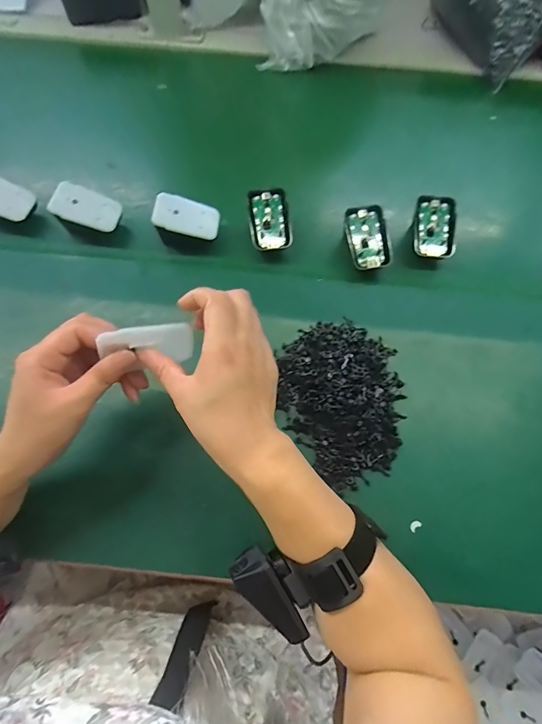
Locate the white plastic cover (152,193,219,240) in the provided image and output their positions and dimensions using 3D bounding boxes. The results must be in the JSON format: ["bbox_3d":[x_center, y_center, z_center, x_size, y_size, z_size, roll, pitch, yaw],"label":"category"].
[{"bbox_3d":[-0.093,-0.161,0.427,0.074,0.011,0.039,4,89,-32],"label":"white plastic cover"}]

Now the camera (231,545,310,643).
[{"bbox_3d":[0.001,0.172,0.278,0.027,0.022,0.073,-34,99,-15],"label":"camera"}]

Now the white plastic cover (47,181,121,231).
[{"bbox_3d":[-0.206,-0.172,0.433,0.069,0.041,0.012,15,40,-27],"label":"white plastic cover"}]

